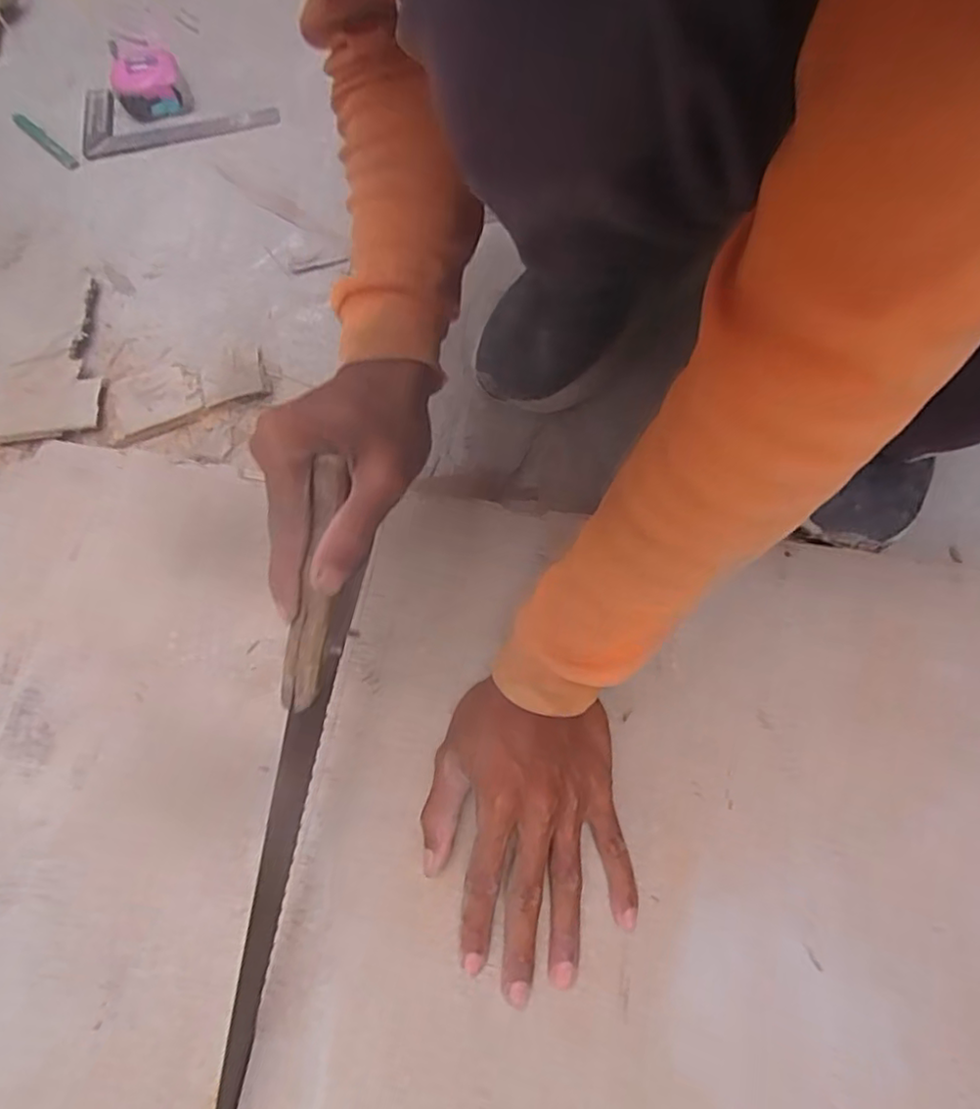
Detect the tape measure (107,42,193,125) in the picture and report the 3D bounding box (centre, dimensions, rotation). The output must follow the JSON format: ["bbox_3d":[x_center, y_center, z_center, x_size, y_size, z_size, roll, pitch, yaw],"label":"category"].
[{"bbox_3d":[-0.389,-0.538,0.729,0.075,0.035,0.091,-23,70,-8],"label":"tape measure"}]

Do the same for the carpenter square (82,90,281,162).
[{"bbox_3d":[-0.355,-0.504,0.732,0.221,0.010,0.113,-9,69,-3],"label":"carpenter square"}]

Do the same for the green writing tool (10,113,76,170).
[{"bbox_3d":[-0.506,-0.470,0.726,0.119,0.007,0.015,40,71,15],"label":"green writing tool"}]

